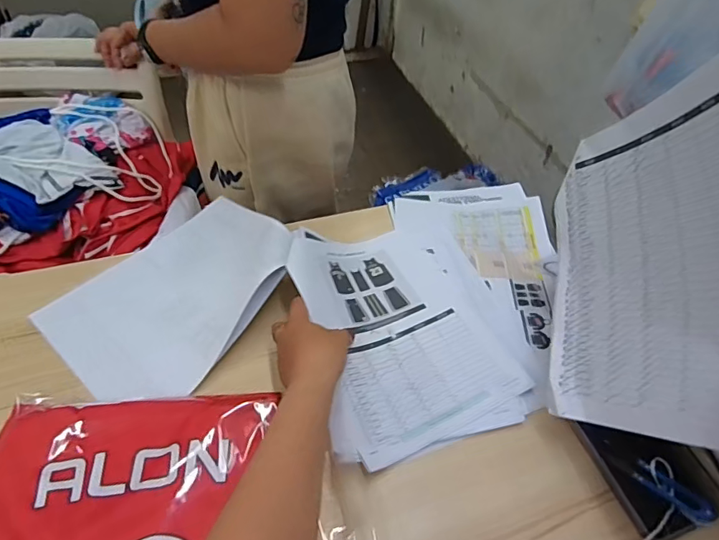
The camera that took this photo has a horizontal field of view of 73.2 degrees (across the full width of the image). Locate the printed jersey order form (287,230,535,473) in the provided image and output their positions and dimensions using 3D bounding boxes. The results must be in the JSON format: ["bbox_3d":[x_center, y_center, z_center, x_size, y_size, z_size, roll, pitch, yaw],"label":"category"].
[{"bbox_3d":[0.029,0.049,0.567,0.206,0.070,0.290,-20,50,-20],"label":"printed jersey order form"}]

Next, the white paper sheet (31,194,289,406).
[{"bbox_3d":[-0.227,0.022,0.592,0.219,0.038,0.271,30,68,32],"label":"white paper sheet"}]

